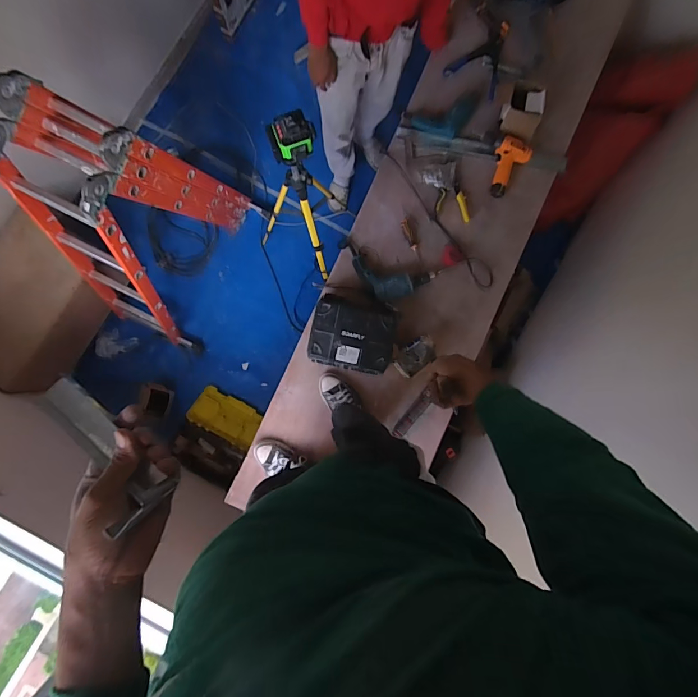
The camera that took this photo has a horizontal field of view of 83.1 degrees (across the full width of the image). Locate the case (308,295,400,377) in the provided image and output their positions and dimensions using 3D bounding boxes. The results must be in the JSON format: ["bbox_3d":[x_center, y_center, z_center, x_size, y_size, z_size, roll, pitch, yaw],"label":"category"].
[{"bbox_3d":[0.019,-0.052,1.357,0.279,0.150,0.249,12,87,-2],"label":"case"}]

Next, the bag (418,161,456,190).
[{"bbox_3d":[0.323,-0.635,1.437,0.133,0.018,0.090,3,88,-2],"label":"bag"}]

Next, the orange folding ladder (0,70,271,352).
[{"bbox_3d":[-0.801,-0.472,1.531,0.383,1.108,0.808,27,87,-1],"label":"orange folding ladder"}]

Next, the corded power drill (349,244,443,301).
[{"bbox_3d":[0.135,-0.241,1.359,0.317,0.056,0.157,16,87,-1],"label":"corded power drill"}]

